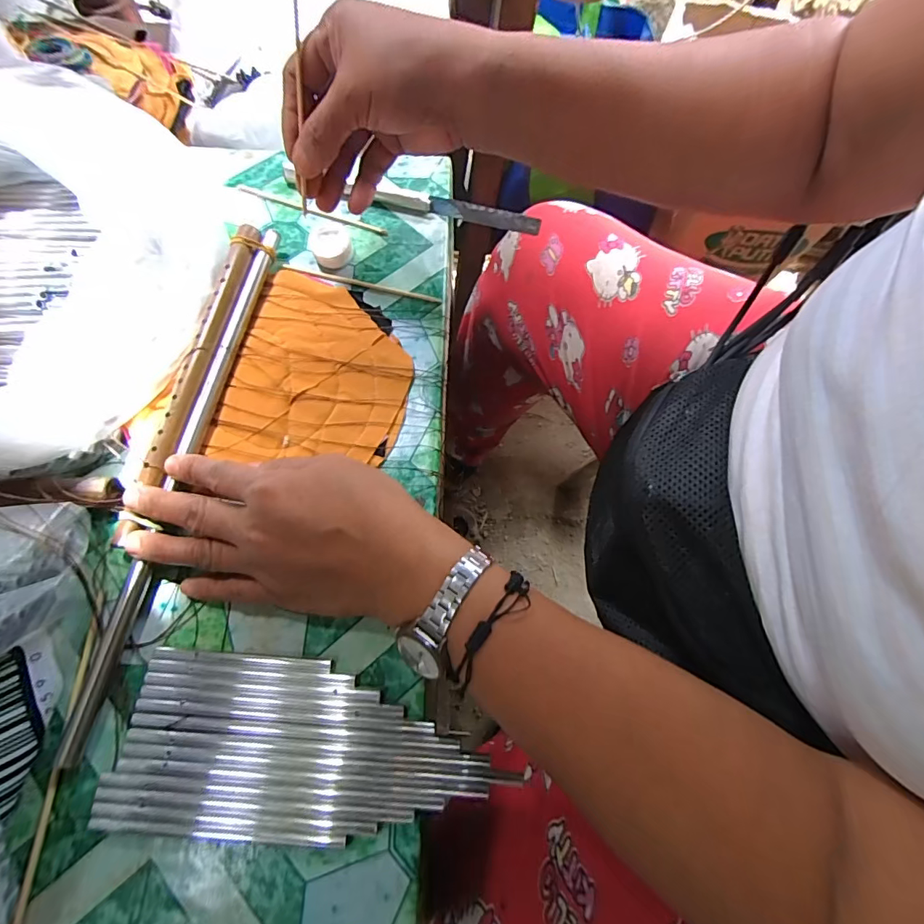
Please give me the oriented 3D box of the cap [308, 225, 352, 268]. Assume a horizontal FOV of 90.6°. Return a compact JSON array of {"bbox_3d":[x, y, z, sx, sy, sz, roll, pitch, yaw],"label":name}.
[{"bbox_3d":[-0.098,-0.162,0.345,0.029,0.013,0.031,1,70,-2],"label":"cap"}]

